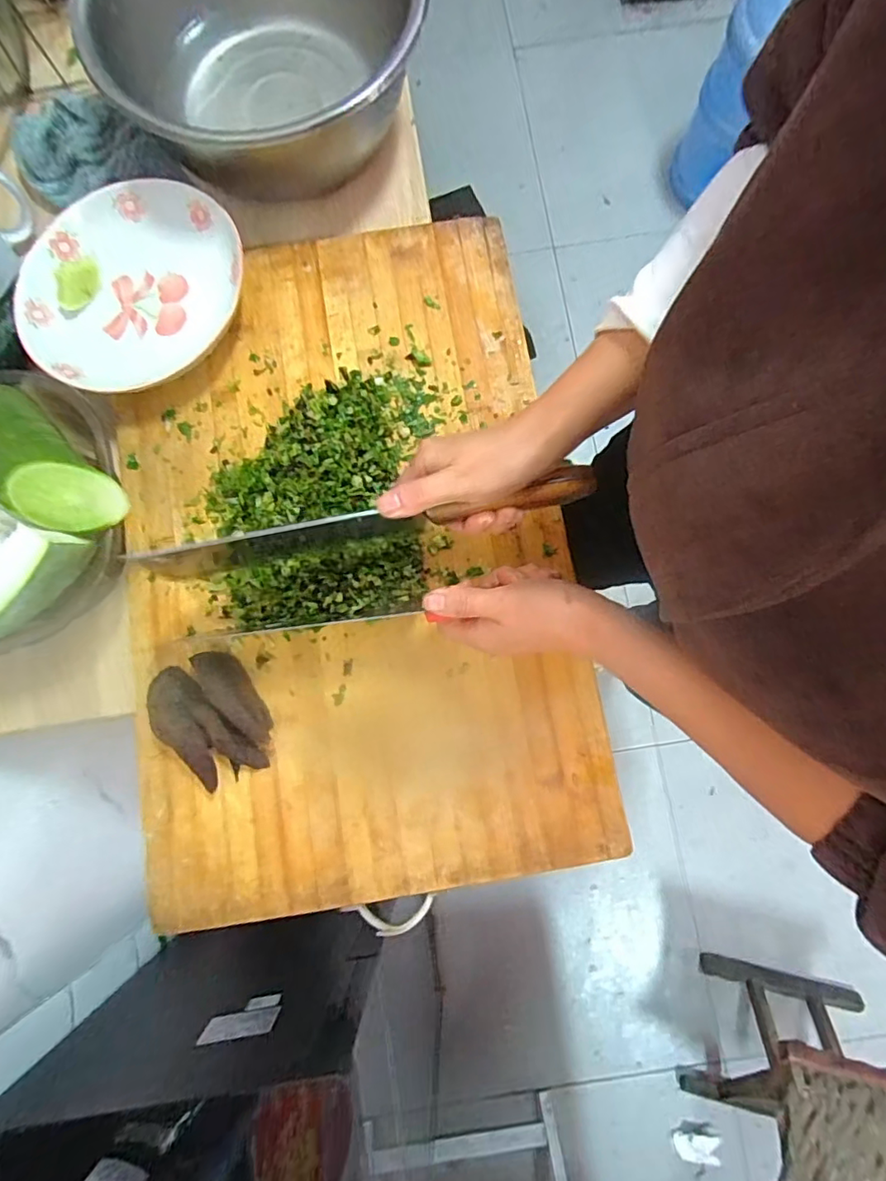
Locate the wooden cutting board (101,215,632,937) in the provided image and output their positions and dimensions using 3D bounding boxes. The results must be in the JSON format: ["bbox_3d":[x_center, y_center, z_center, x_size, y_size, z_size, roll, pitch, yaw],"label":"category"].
[{"bbox_3d":[-0.082,-0.045,0.446,0.354,0.036,0.541,-10,80,-1],"label":"wooden cutting board"}]

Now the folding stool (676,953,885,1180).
[{"bbox_3d":[0.607,0.817,0.907,0.286,0.283,0.246,13,80,4],"label":"folding stool"}]

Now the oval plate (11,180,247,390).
[{"bbox_3d":[-0.272,-0.265,0.484,0.194,0.033,0.165,-44,81,-7],"label":"oval plate"}]

